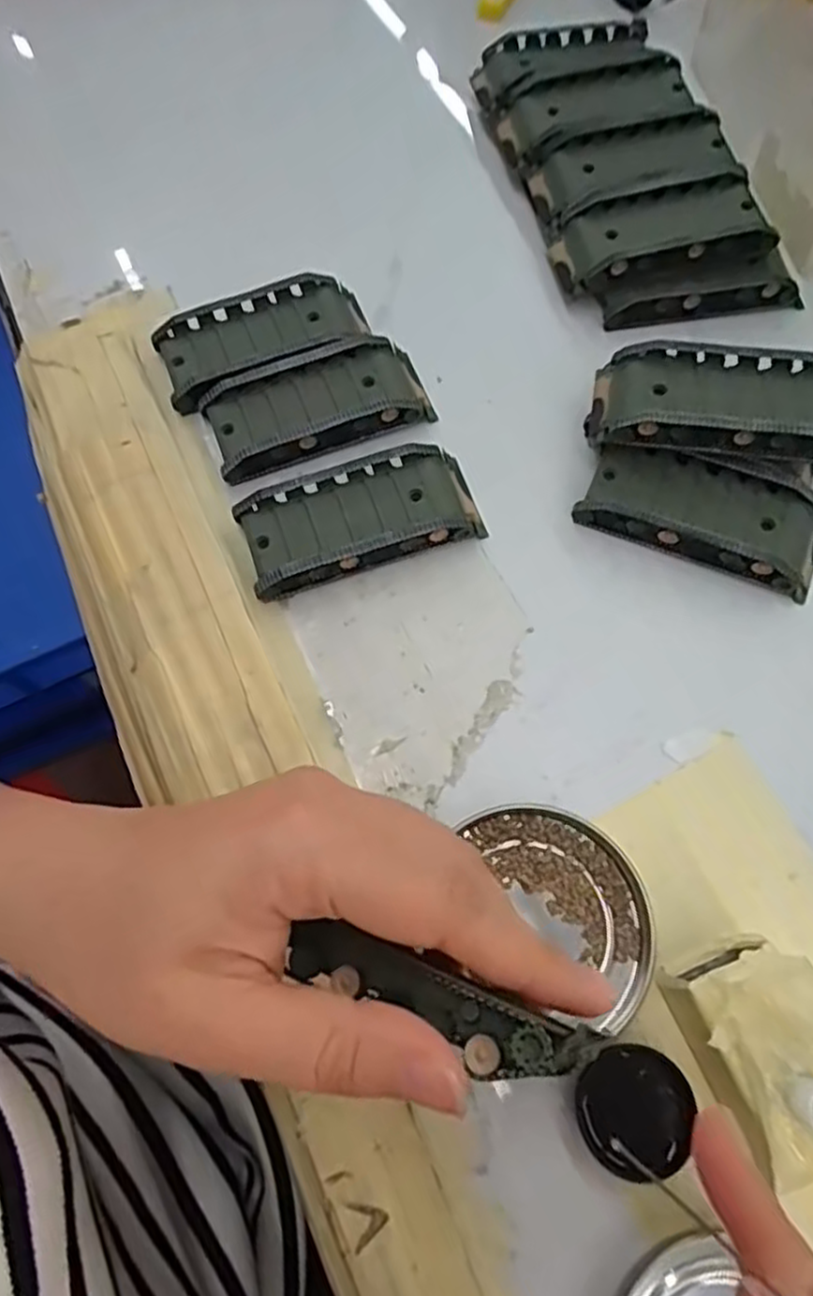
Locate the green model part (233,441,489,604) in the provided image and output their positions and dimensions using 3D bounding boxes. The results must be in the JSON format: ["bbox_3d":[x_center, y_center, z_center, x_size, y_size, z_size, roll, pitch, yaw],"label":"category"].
[{"bbox_3d":[-0.019,-0.055,0.303,0.096,0.020,0.044,-18,69,-5],"label":"green model part"}]

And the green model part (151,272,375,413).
[{"bbox_3d":[-0.066,-0.145,0.340,0.096,0.016,0.045,-21,69,-6],"label":"green model part"}]

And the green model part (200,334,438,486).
[{"bbox_3d":[-0.039,-0.110,0.325,0.096,0.014,0.046,-20,69,-6],"label":"green model part"}]

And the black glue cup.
[{"bbox_3d":[0.070,0.142,0.224,0.032,0.010,0.035,-1,69,2],"label":"black glue cup"}]

